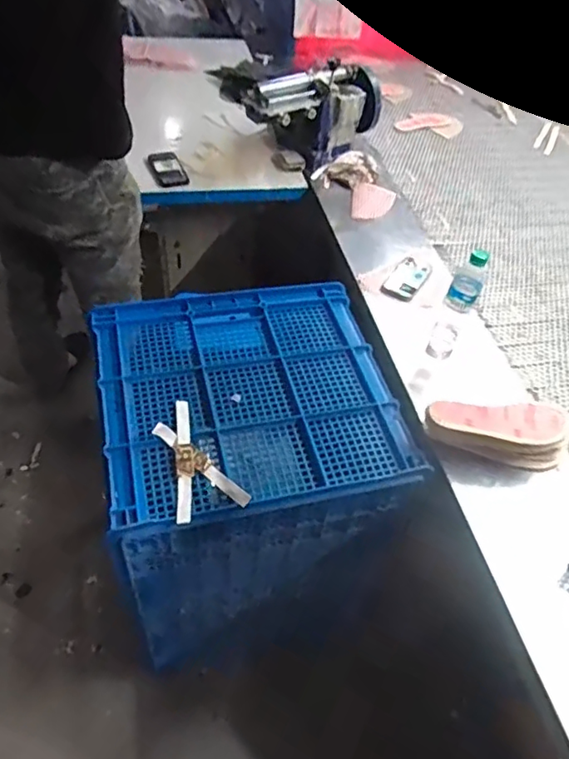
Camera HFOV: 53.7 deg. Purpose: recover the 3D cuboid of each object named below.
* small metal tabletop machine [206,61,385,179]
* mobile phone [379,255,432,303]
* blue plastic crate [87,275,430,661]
[{"bbox_3d":[0.052,-0.726,1.586,0.412,0.262,0.175,-19,54,-25],"label":"small metal tabletop machine"},{"bbox_3d":[0.292,-0.240,1.326,0.077,0.017,0.148,27,50,17],"label":"mobile phone"},{"bbox_3d":[-0.072,0.239,1.267,0.562,0.642,0.575,-7,49,-13],"label":"blue plastic crate"}]

